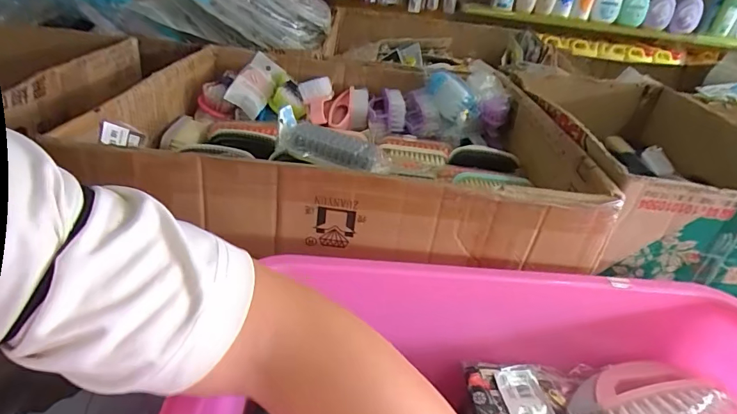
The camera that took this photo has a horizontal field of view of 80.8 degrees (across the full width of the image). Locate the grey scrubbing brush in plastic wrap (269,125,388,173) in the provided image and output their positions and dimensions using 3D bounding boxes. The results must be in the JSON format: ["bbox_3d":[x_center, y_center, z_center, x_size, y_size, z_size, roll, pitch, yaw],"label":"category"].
[{"bbox_3d":[-0.051,-0.078,0.572,0.151,0.044,0.027,10,33,4],"label":"grey scrubbing brush in plastic wrap"}]

